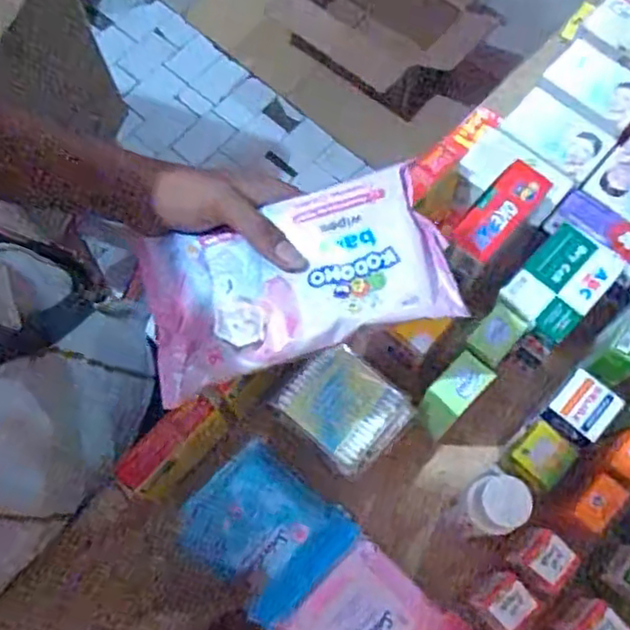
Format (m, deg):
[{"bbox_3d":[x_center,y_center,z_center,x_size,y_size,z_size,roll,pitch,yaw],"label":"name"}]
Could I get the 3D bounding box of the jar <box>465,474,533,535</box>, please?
[{"bbox_3d":[0.125,0.130,0.457,0.035,0.042,0.035,0,68,0],"label":"jar"}]

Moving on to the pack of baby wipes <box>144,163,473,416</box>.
[{"bbox_3d":[-0.015,-0.021,0.402,0.184,0.025,0.095,-16,69,7],"label":"pack of baby wipes"}]

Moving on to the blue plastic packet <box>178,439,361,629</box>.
[{"bbox_3d":[-0.039,0.166,0.516,0.115,0.014,0.095,38,73,13],"label":"blue plastic packet"}]

